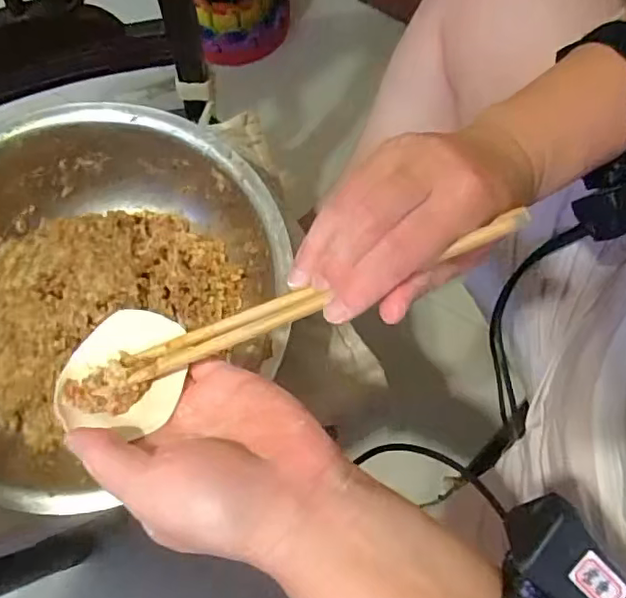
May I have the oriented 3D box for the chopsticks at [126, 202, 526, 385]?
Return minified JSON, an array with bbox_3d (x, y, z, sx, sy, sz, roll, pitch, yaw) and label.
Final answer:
[{"bbox_3d":[0.000,0.000,0.280,0.208,0.013,0.019,-21,69,12],"label":"chopsticks"}]

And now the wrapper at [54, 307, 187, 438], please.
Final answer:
[{"bbox_3d":[-0.102,0.036,0.304,0.070,0.021,0.070,-2,55,24],"label":"wrapper"}]

